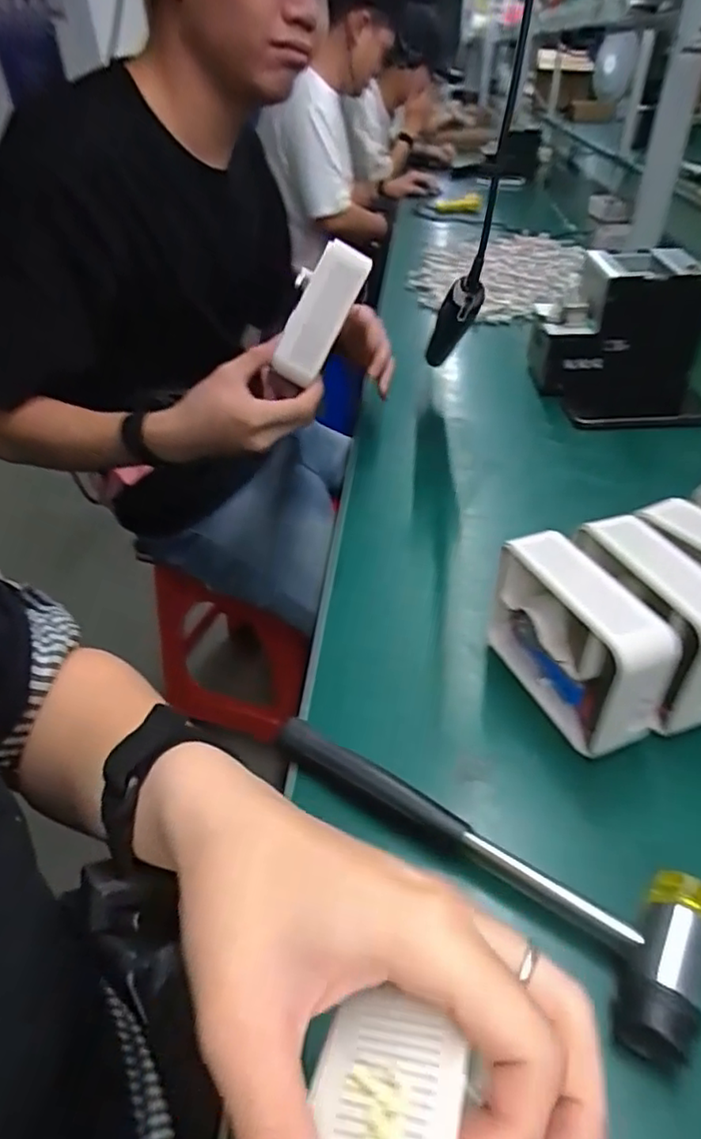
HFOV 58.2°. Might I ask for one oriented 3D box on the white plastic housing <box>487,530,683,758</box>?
[{"bbox_3d":[0.144,0.044,0.417,0.042,0.102,0.132,-16,41,-17],"label":"white plastic housing"}]

